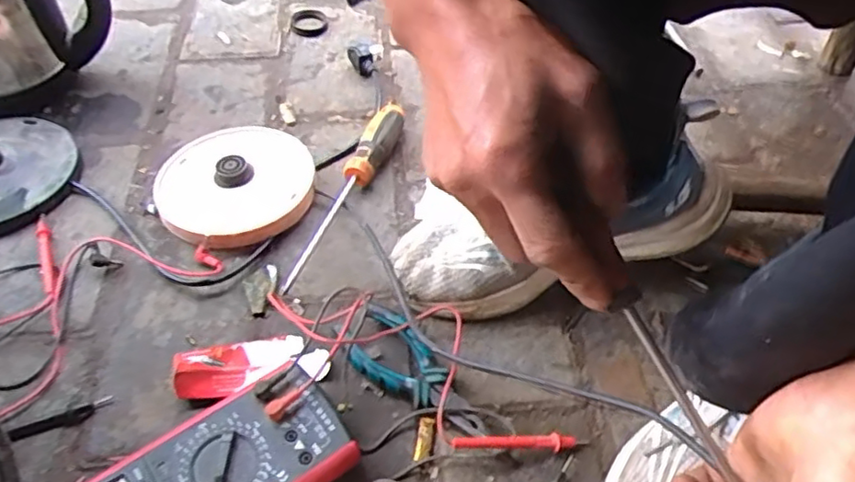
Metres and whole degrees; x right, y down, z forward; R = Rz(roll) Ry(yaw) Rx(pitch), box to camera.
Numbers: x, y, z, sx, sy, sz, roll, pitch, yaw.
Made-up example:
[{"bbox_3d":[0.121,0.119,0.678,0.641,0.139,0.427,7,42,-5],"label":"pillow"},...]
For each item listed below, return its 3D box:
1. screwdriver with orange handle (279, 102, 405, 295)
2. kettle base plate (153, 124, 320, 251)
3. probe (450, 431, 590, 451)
[{"bbox_3d":[-0.072,-0.048,0.597,0.025,0.033,0.247,17,52,11],"label":"screwdriver with orange handle"},{"bbox_3d":[-0.181,-0.061,0.605,0.145,0.035,0.157,-8,52,-10],"label":"kettle base plate"},{"bbox_3d":[0.066,0.139,0.451,0.101,0.009,0.011,5,49,-15],"label":"probe"}]

